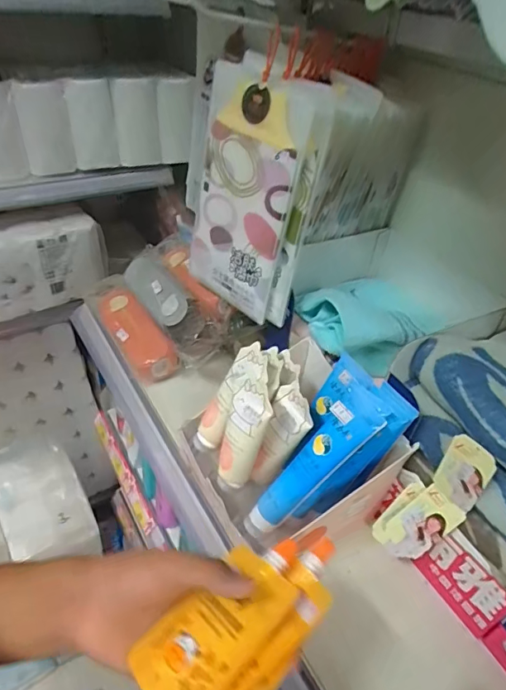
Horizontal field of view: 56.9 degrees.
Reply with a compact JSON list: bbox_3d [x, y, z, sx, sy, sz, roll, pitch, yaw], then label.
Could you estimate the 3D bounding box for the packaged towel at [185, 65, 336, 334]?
[{"bbox_3d":[-0.005,-0.164,0.542,0.156,0.262,0.037,31,39,26],"label":"packaged towel"}]

